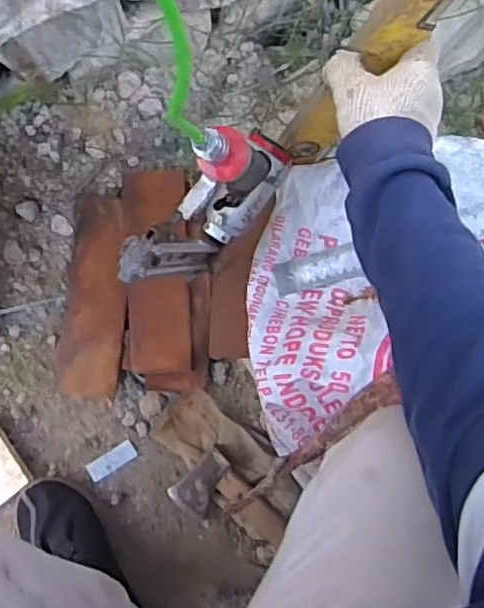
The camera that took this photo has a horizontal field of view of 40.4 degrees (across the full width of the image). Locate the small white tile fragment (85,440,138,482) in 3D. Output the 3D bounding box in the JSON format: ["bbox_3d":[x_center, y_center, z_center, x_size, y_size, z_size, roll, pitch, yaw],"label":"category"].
[{"bbox_3d":[-0.159,0.192,0.803,0.060,0.009,0.023,-33,85,2],"label":"small white tile fragment"}]

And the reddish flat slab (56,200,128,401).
[{"bbox_3d":[-0.179,-0.011,0.808,0.077,0.020,0.246,5,87,5],"label":"reddish flat slab"}]

